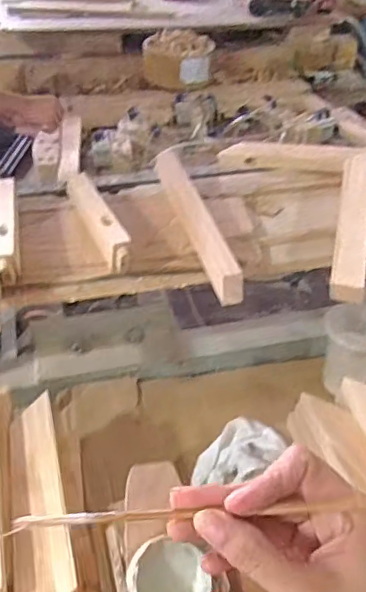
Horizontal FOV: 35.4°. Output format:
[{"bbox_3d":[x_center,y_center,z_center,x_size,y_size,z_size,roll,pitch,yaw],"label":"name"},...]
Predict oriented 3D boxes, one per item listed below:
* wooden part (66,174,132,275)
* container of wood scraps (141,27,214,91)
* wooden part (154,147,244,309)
[{"bbox_3d":[-0.142,-0.133,0.943,0.033,0.068,0.278,-14,42,-18],"label":"wooden part"},{"bbox_3d":[-0.008,-0.733,1.761,0.191,0.143,0.204,23,44,24],"label":"container of wood scraps"},{"bbox_3d":[0.016,-0.133,0.938,0.033,0.066,0.404,-10,41,-13],"label":"wooden part"}]

